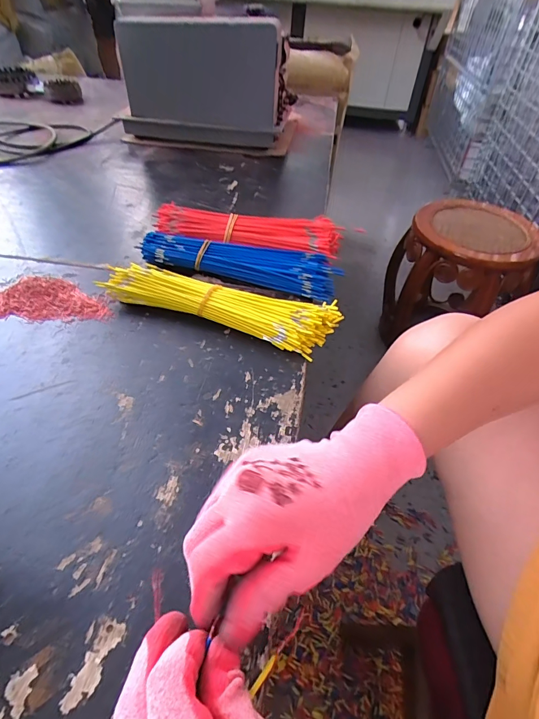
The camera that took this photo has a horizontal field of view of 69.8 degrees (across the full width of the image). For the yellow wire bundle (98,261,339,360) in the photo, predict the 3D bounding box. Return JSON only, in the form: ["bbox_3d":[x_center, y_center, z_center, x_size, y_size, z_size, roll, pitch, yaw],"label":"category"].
[{"bbox_3d":[-0.055,-0.067,0.443,0.260,0.033,0.072,15,49,12],"label":"yellow wire bundle"}]

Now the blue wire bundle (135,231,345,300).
[{"bbox_3d":[-0.038,-0.129,0.502,0.249,0.033,0.064,12,48,9],"label":"blue wire bundle"}]

